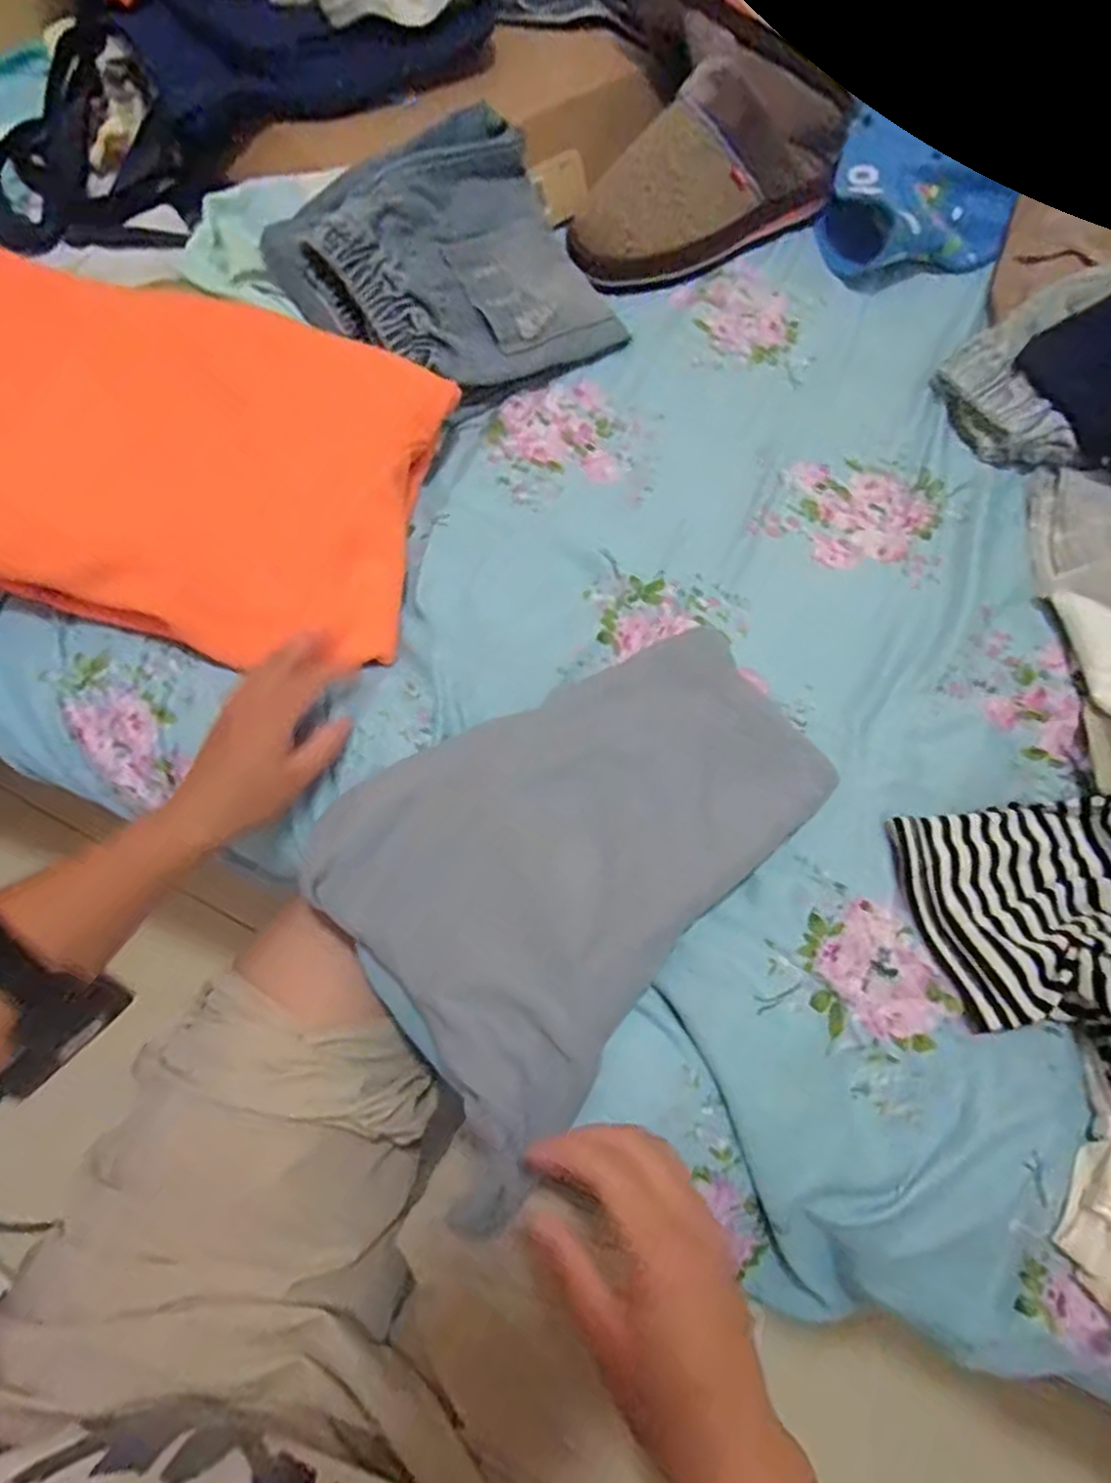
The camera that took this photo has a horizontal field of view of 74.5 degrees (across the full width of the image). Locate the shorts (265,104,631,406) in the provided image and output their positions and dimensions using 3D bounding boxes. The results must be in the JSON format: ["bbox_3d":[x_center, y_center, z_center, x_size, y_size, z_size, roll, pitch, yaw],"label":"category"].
[{"bbox_3d":[-0.085,-0.385,0.608,0.243,0.107,0.182,-35,72,-16],"label":"shorts"}]

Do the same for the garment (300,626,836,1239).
[{"bbox_3d":[0.026,0.066,0.416,0.286,0.030,0.218,-29,71,-14],"label":"garment"}]

